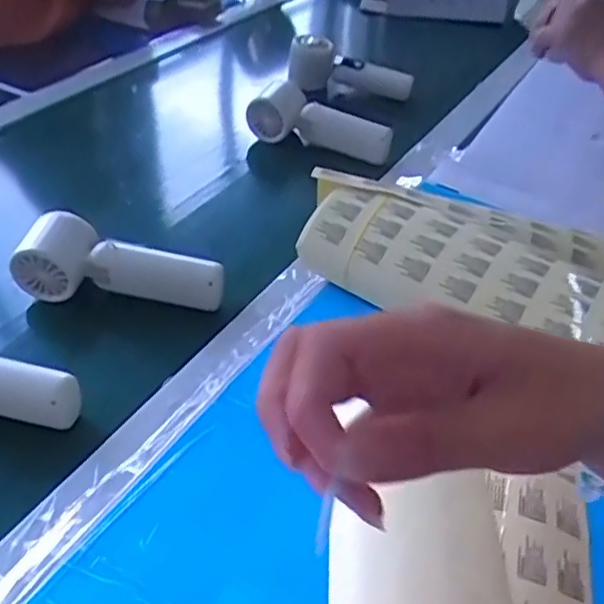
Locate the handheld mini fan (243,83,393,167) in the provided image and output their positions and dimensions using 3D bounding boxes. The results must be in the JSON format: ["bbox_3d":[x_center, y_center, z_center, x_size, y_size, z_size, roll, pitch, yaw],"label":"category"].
[{"bbox_3d":[0.024,-0.194,0.693,0.165,0.074,0.044,25,45,29],"label":"handheld mini fan"}]

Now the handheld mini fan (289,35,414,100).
[{"bbox_3d":[0.063,-0.289,0.816,0.169,0.077,0.047,19,42,23],"label":"handheld mini fan"}]

